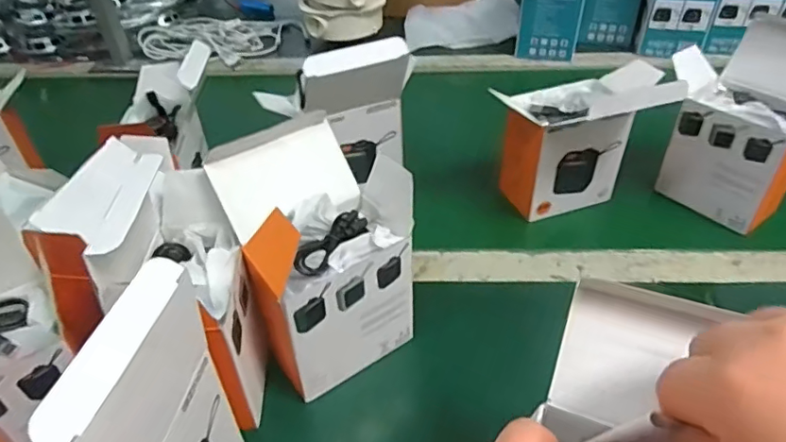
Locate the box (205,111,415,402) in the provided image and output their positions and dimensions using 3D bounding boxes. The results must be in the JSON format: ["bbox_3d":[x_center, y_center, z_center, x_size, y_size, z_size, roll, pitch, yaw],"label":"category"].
[{"bbox_3d":[-0.052,0.023,0.394,0.121,0.147,0.112,-22,44,-21],"label":"box"}]

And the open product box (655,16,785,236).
[{"bbox_3d":[0.335,-0.097,0.519,0.099,0.156,0.122,-30,47,-27],"label":"open product box"}]

